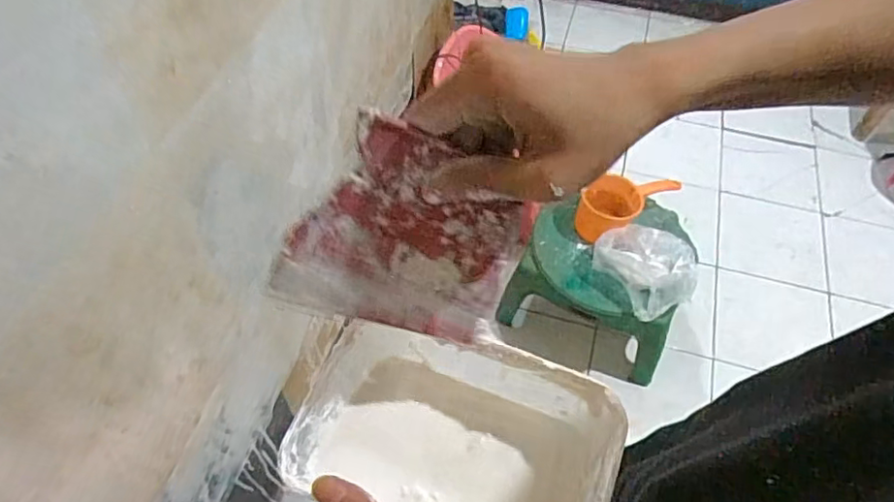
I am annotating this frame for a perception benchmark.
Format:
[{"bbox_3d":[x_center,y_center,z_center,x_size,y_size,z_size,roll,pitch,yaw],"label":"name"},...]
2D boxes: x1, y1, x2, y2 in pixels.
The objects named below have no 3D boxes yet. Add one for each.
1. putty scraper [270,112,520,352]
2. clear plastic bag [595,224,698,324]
[{"bbox_3d":[-0.018,-0.006,0.307,0.115,0.106,0.004,17,22,-26],"label":"putty scraper"},{"bbox_3d":[0.442,0.028,1.298,0.208,0.089,0.191,36,59,21],"label":"clear plastic bag"}]

